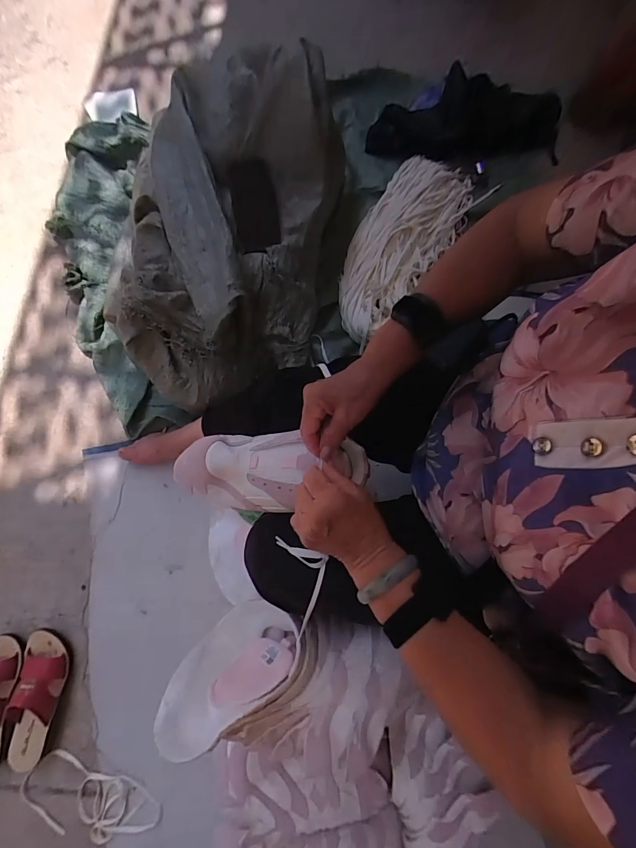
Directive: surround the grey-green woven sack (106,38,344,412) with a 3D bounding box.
[{"bbox_3d":[-0.205,-0.395,0.768,0.441,0.203,0.699,11,78,0],"label":"grey-green woven sack"}]

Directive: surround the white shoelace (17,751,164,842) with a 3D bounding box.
[{"bbox_3d":[-0.429,0.709,0.691,0.268,0.018,0.110,17,77,5],"label":"white shoelace"}]

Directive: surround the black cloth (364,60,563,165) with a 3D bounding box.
[{"bbox_3d":[0.382,-0.792,0.974,0.475,0.114,0.192,2,76,1],"label":"black cloth"}]

